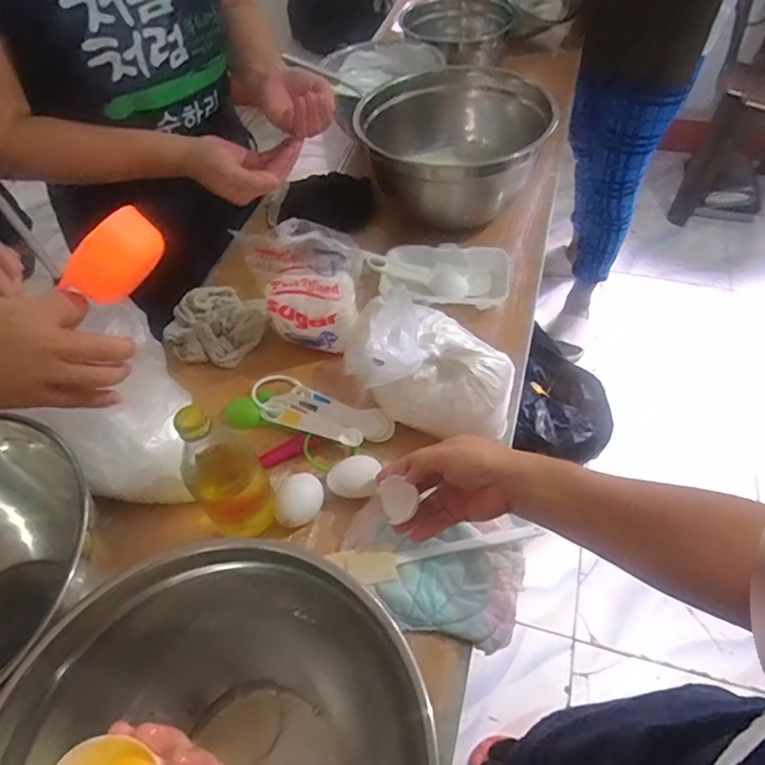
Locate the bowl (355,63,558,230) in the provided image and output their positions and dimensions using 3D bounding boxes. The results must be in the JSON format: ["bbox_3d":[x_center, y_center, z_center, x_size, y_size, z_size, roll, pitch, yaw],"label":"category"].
[{"bbox_3d":[0.100,-0.350,0.813,0.260,0.132,0.264,-2,53,2],"label":"bowl"}]

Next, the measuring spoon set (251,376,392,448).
[{"bbox_3d":[-0.078,0.035,0.631,0.180,0.028,0.064,26,59,21],"label":"measuring spoon set"}]

